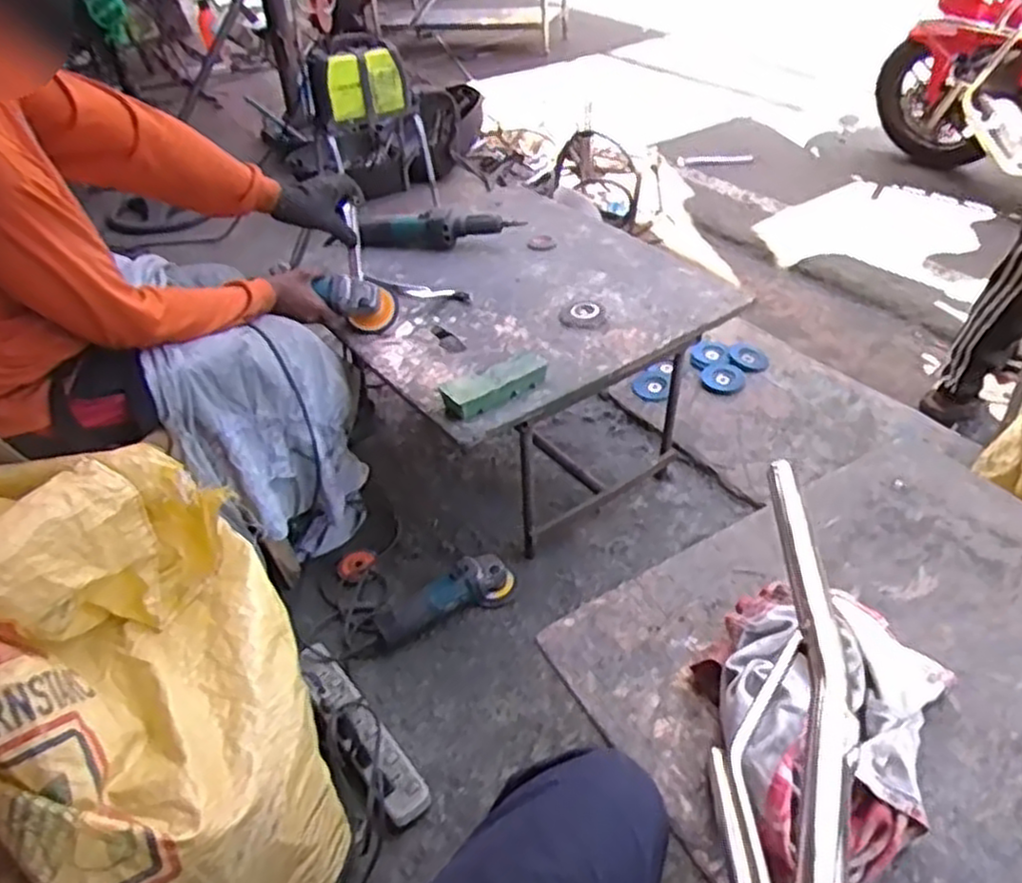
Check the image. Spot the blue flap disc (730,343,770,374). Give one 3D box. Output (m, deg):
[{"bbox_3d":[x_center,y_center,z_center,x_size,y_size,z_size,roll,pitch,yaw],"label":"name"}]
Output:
[{"bbox_3d":[0.590,-0.210,1.865,0.093,0.020,0.118,4,42,13],"label":"blue flap disc"}]

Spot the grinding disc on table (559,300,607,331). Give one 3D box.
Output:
[{"bbox_3d":[0.135,-0.236,1.395,0.087,0.010,0.099,8,43,18],"label":"grinding disc on table"}]

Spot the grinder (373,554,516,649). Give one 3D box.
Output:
[{"bbox_3d":[-0.119,0.276,1.343,0.261,0.085,0.079,-25,43,-19],"label":"grinder"}]

